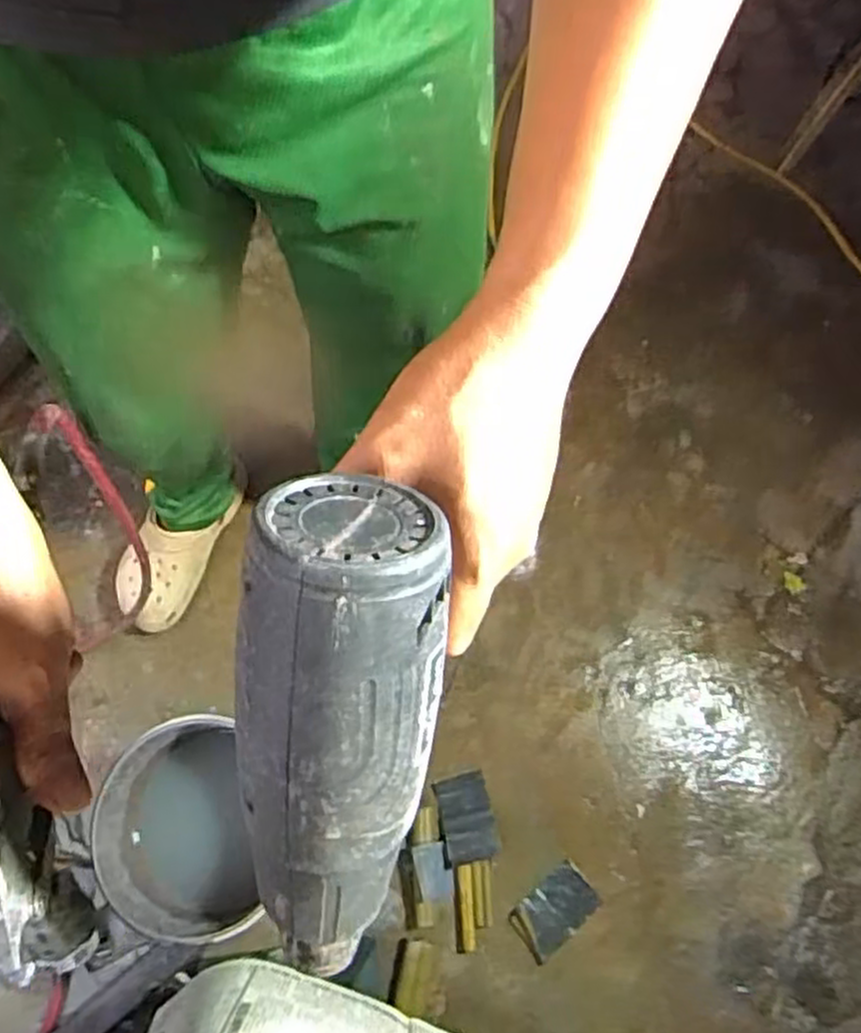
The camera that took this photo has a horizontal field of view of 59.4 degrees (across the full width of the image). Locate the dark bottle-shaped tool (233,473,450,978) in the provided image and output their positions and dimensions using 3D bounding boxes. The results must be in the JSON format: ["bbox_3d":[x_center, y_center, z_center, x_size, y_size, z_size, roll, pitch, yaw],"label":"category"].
[{"bbox_3d":[-0.033,0.093,0.272,0.064,0.053,0.205,9,113,6],"label":"dark bottle-shaped tool"}]

